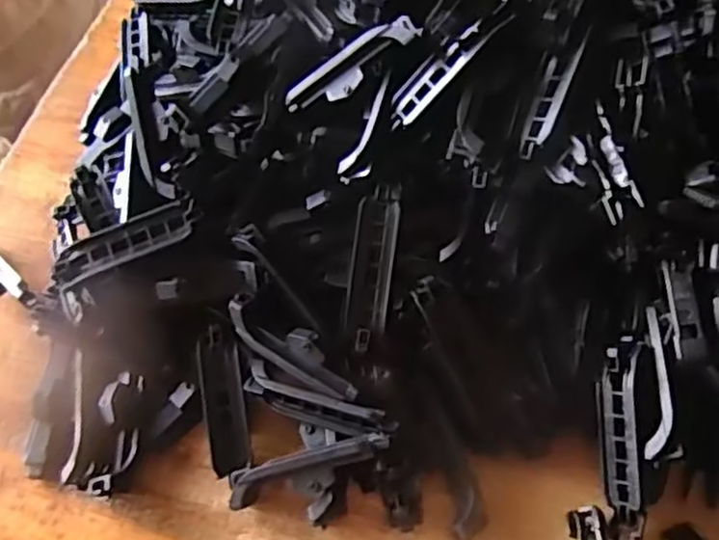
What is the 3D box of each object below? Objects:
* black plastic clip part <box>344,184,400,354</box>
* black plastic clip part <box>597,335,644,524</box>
[{"bbox_3d":[0.007,-0.002,0.311,0.018,0.015,0.071,8,87,9],"label":"black plastic clip part"},{"bbox_3d":[0.110,0.067,0.298,0.014,0.015,0.075,0,87,4],"label":"black plastic clip part"}]

